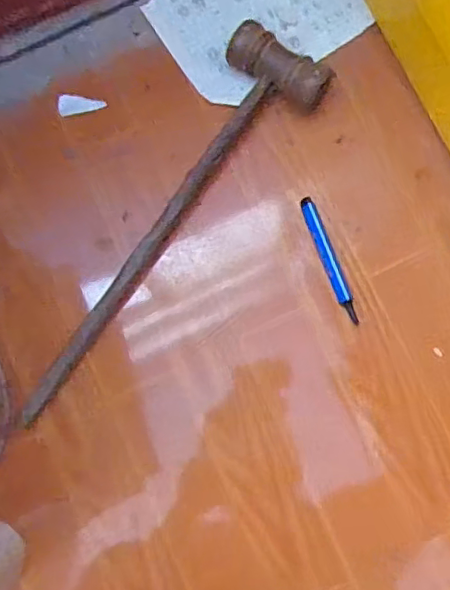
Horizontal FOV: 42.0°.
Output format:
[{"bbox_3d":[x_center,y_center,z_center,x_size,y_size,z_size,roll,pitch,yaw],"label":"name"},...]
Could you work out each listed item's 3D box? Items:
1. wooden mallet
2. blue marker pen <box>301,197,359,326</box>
[{"bbox_3d":[-0.055,-0.058,0.482,0.089,0.037,0.385,37,86,7],"label":"wooden mallet"},{"bbox_3d":[0.088,-0.029,0.490,0.013,0.008,0.112,-19,82,0],"label":"blue marker pen"}]

